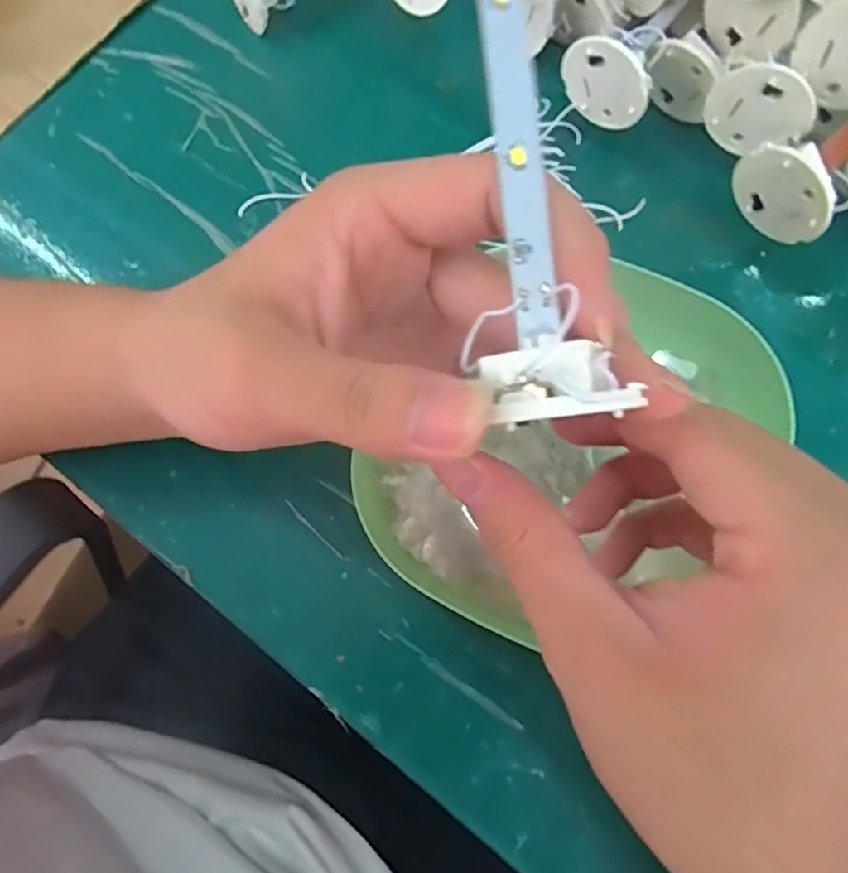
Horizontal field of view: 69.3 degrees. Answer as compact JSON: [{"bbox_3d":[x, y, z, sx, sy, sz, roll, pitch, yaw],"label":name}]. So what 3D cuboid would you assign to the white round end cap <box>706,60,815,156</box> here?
[{"bbox_3d":[0.129,-0.126,0.237,0.038,0.035,0.006,27,77,9],"label":"white round end cap"}]

